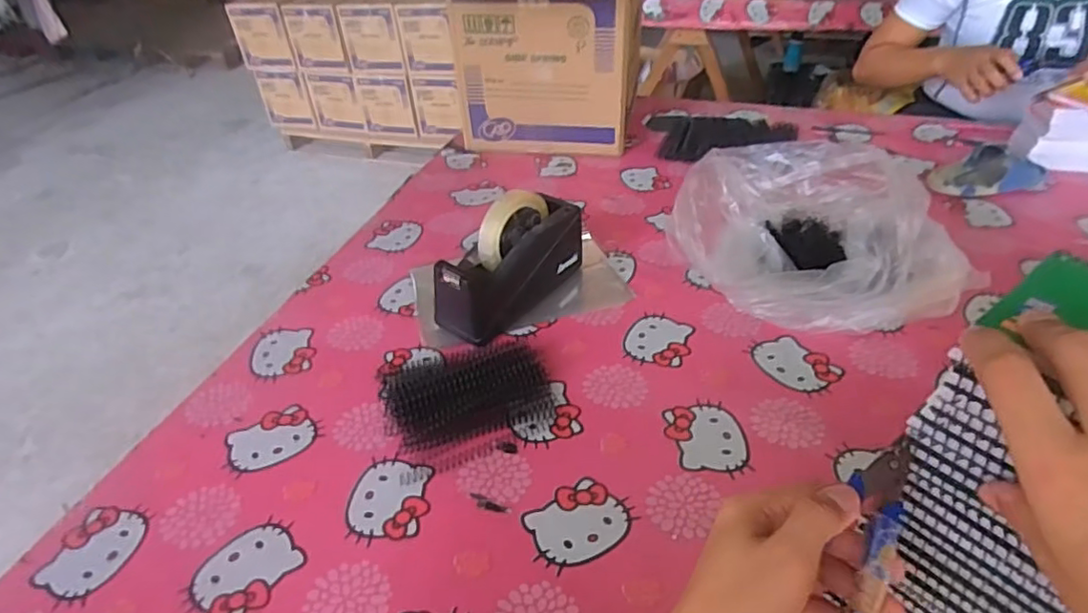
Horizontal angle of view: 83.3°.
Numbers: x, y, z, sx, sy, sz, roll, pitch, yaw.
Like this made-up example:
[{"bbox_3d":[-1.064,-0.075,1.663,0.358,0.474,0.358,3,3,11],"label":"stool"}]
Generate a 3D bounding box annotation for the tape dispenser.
[{"bbox_3d":[-0.039,-0.057,0.730,0.069,0.125,0.200,28,48,33],"label":"tape dispenser"}]

